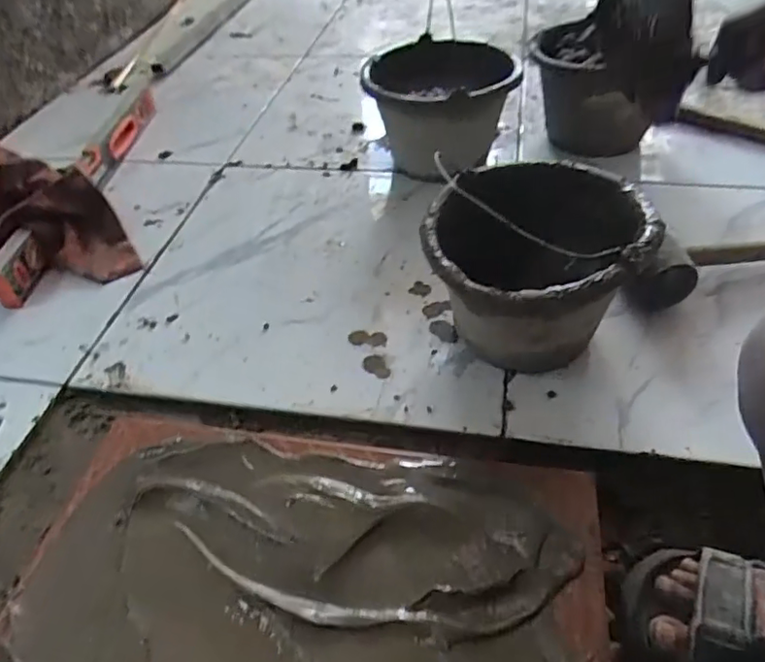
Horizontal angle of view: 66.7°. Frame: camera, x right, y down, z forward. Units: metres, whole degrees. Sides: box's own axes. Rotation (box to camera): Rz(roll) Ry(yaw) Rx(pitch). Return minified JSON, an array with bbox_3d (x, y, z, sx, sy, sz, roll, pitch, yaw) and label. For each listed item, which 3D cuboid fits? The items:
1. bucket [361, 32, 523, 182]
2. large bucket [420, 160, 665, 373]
[{"bbox_3d":[0.098,-0.365,0.952,0.225,0.157,0.257,7,46,11],"label":"bucket"},{"bbox_3d":[0.164,-0.060,0.639,0.223,0.164,0.213,-2,45,2],"label":"large bucket"}]

